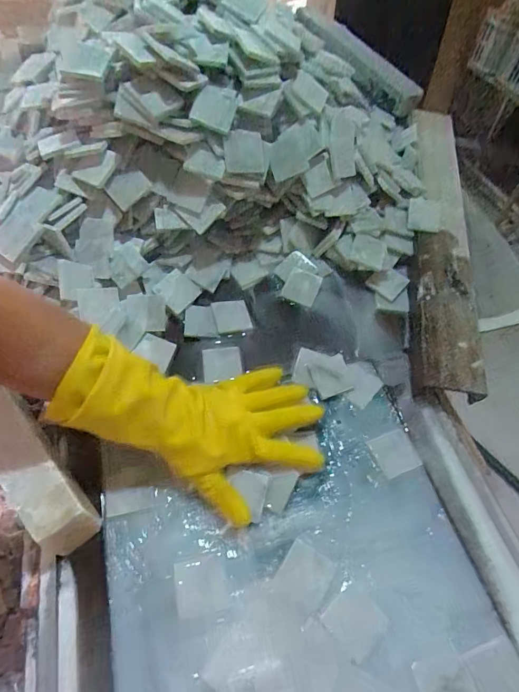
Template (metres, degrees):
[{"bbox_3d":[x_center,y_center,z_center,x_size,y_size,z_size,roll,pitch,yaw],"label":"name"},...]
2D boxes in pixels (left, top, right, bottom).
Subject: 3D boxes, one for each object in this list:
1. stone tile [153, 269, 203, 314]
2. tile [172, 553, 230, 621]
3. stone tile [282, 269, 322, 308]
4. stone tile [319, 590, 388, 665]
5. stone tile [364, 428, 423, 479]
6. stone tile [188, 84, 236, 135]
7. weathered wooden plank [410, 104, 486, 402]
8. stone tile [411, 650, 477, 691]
[{"bbox_3d":[-0.113,-0.075,0.560,0.048,0.004,0.050,45,70,-11],"label":"stone tile"},{"bbox_3d":[-0.060,0.244,0.413,0.050,0.004,0.050,-11,56,-9],"label":"tile"},{"bbox_3d":[0.063,-0.087,0.610,0.048,0.004,0.049,21,81,8],"label":"stone tile"},{"bbox_3d":[0.094,0.268,0.396,0.050,0.007,0.048,-34,62,-23],"label":"stone tile"},{"bbox_3d":[0.164,0.129,0.491,0.049,0.007,0.047,-15,57,-12],"label":"stone tile"},{"bbox_3d":[-0.054,-0.292,0.496,0.050,0.050,0.009,10,20,-32],"label":"stone tile"},{"bbox_3d":[0.273,-0.161,0.619,0.093,0.050,0.498,7,69,3],"label":"weathered wooden plank"},{"bbox_3d":[0.170,0.308,0.364,0.047,0.004,0.051,-14,56,-12],"label":"stone tile"}]

